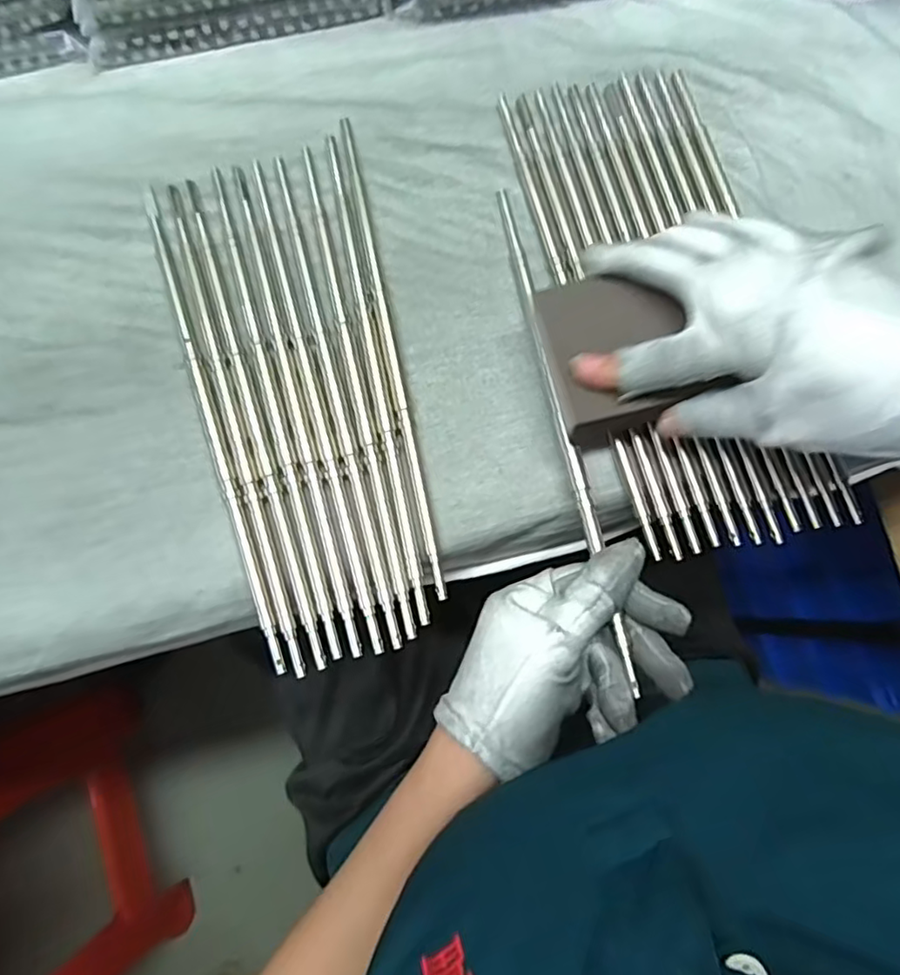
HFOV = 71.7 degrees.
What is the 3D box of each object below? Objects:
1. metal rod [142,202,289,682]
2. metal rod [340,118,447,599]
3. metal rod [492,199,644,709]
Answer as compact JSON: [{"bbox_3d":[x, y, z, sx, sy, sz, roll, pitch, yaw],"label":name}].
[{"bbox_3d":[-0.120,-0.037,0.308,0.007,0.004,0.259,-19,79,-4],"label":"metal rod"},{"bbox_3d":[-0.032,-0.075,0.317,0.007,0.006,0.261,-11,79,-3],"label":"metal rod"},{"bbox_3d":[0.053,-0.039,0.302,0.008,0.010,0.256,-11,73,-3],"label":"metal rod"}]

